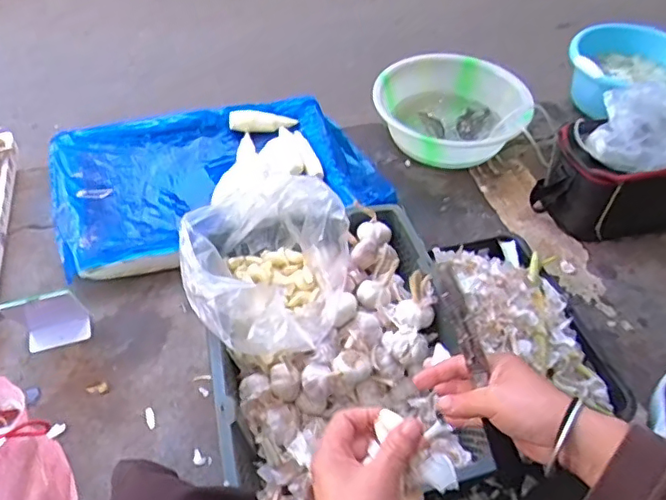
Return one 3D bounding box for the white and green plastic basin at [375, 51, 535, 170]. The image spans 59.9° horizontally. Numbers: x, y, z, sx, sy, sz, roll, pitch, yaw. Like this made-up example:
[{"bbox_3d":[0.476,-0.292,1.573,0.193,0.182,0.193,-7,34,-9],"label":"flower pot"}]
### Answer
[{"bbox_3d":[0.293,-0.366,1.487,0.341,0.130,0.352,1,49,-1],"label":"white and green plastic basin"}]

